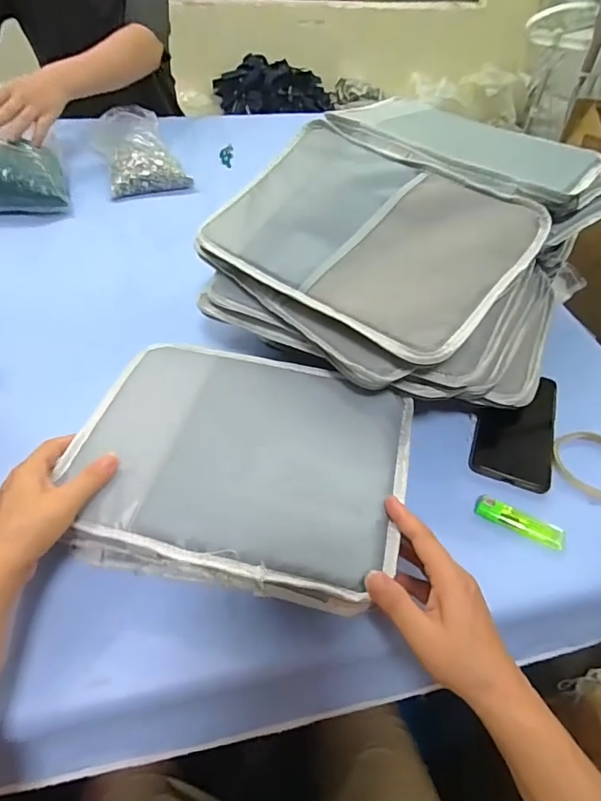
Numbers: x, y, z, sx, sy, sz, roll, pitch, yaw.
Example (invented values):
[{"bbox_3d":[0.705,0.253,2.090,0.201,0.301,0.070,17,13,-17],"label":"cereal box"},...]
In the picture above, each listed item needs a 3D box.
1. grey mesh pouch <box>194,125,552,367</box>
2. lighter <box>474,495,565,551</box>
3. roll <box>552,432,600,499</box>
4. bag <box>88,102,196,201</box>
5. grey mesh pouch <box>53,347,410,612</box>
[{"bbox_3d":[0.066,-0.180,0.484,0.307,0.018,0.223,35,73,24],"label":"grey mesh pouch"},{"bbox_3d":[0.210,0.116,0.450,0.081,0.013,0.023,24,51,17],"label":"lighter"},{"bbox_3d":[0.313,0.070,0.496,0.088,0.016,0.079,31,53,22],"label":"roll"},{"bbox_3d":[-0.324,-0.493,0.918,0.143,0.081,0.263,-17,51,-18],"label":"bag"},{"bbox_3d":[-0.050,0.051,0.428,0.278,0.036,0.220,12,48,7],"label":"grey mesh pouch"}]

